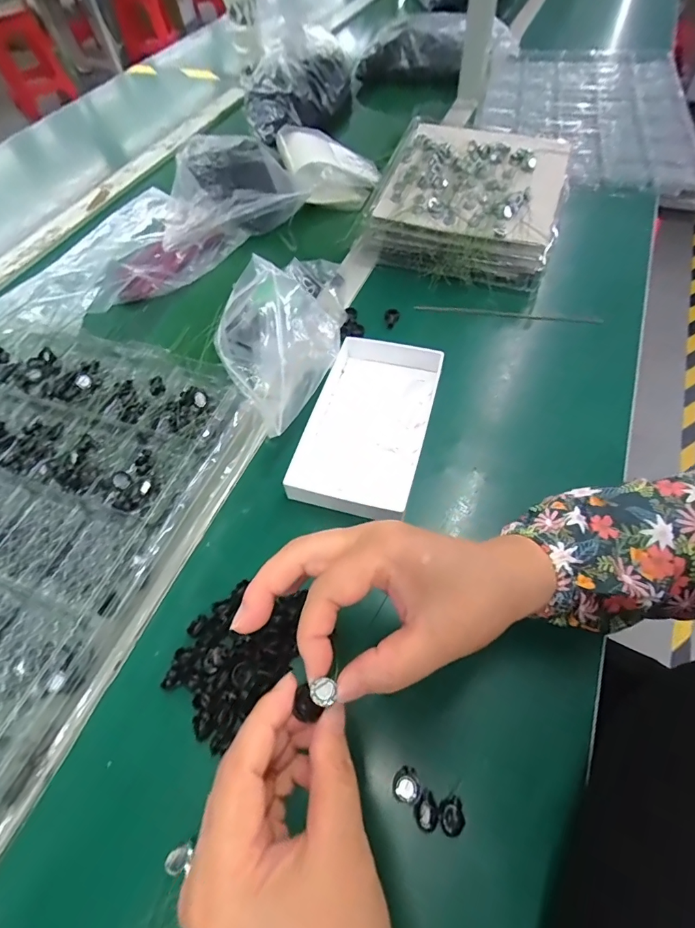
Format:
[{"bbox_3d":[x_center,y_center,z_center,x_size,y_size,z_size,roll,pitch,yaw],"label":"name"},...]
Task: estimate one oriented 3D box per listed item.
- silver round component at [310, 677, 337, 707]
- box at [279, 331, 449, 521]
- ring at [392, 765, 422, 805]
[{"bbox_3d":[-0.011,0.100,0.192,0.011,0.004,0.011,-2,58,2],"label":"silver round component"},{"bbox_3d":[0.017,-0.038,0.393,0.104,0.026,0.178,12,60,11],"label":"box"},{"bbox_3d":[0.035,0.188,0.256,0.016,0.005,0.017,-2,58,2],"label":"ring"}]

